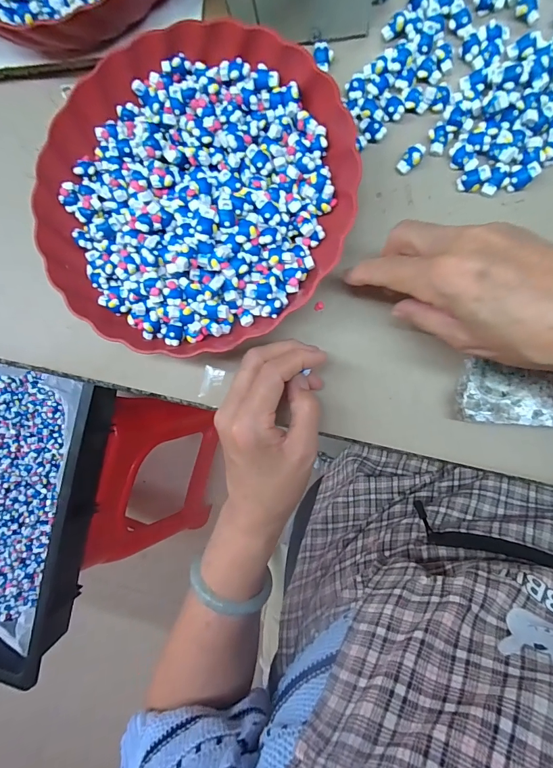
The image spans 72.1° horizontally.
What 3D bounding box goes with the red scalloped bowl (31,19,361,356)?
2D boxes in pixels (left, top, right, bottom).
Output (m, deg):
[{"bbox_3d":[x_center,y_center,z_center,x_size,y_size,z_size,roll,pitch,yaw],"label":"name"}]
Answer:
[{"bbox_3d":[-0.066,-0.148,0.300,0.236,0.049,0.235,0,87,9],"label":"red scalloped bowl"}]

